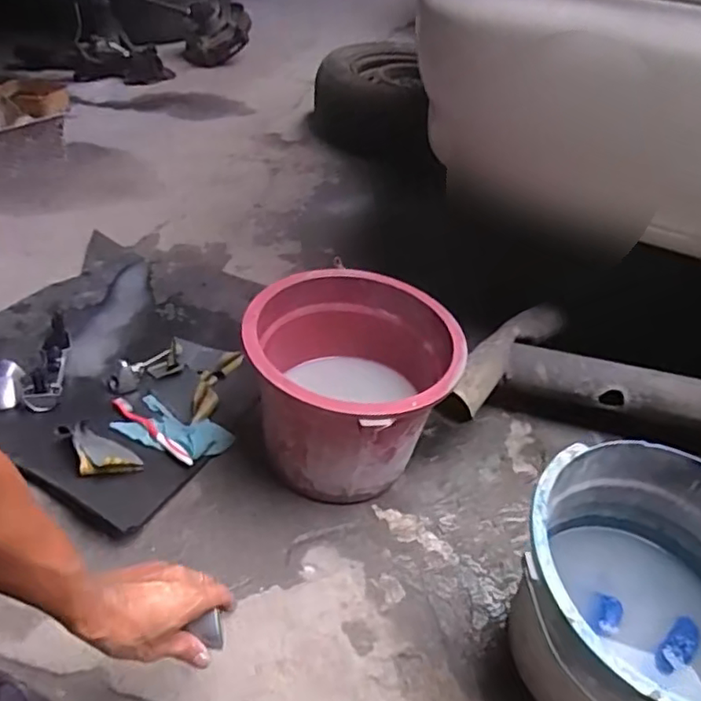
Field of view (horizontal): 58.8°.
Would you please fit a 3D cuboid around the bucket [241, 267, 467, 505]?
[{"bbox_3d":[-0.001,0.065,0.837,0.252,0.245,0.265,2,37,-1],"label":"bucket"}]

